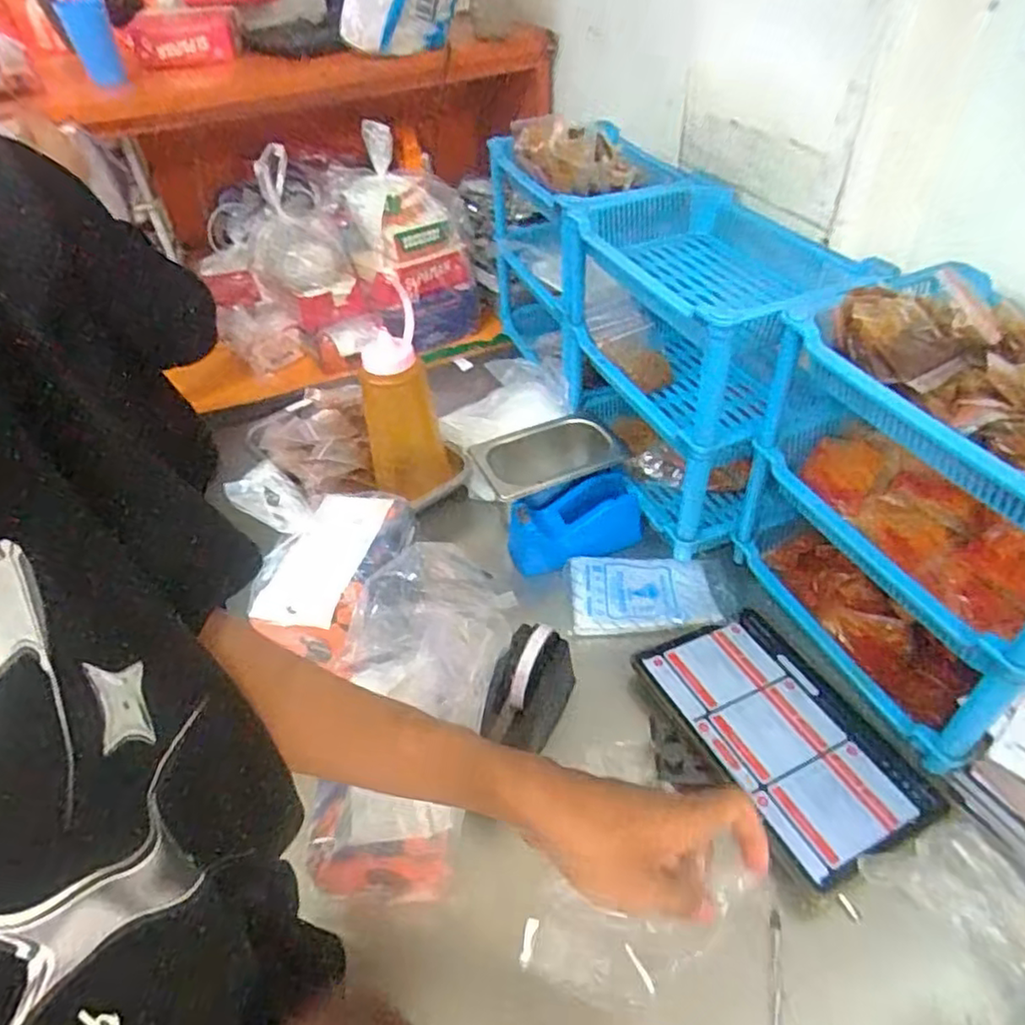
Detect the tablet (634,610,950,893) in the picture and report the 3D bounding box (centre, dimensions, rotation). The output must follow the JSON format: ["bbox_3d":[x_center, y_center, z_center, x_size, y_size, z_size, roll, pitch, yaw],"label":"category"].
[{"bbox_3d":[0.249,0.200,0.613,0.156,0.010,0.241,-18,48,-21],"label":"tablet"}]

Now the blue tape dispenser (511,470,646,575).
[{"bbox_3d":[0.071,0.013,0.781,0.156,0.061,0.067,-17,45,-13],"label":"blue tape dispenser"}]

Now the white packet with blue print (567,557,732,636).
[{"bbox_3d":[0.152,0.090,0.742,0.174,0.016,0.100,-1,43,3],"label":"white packet with blue print"}]

